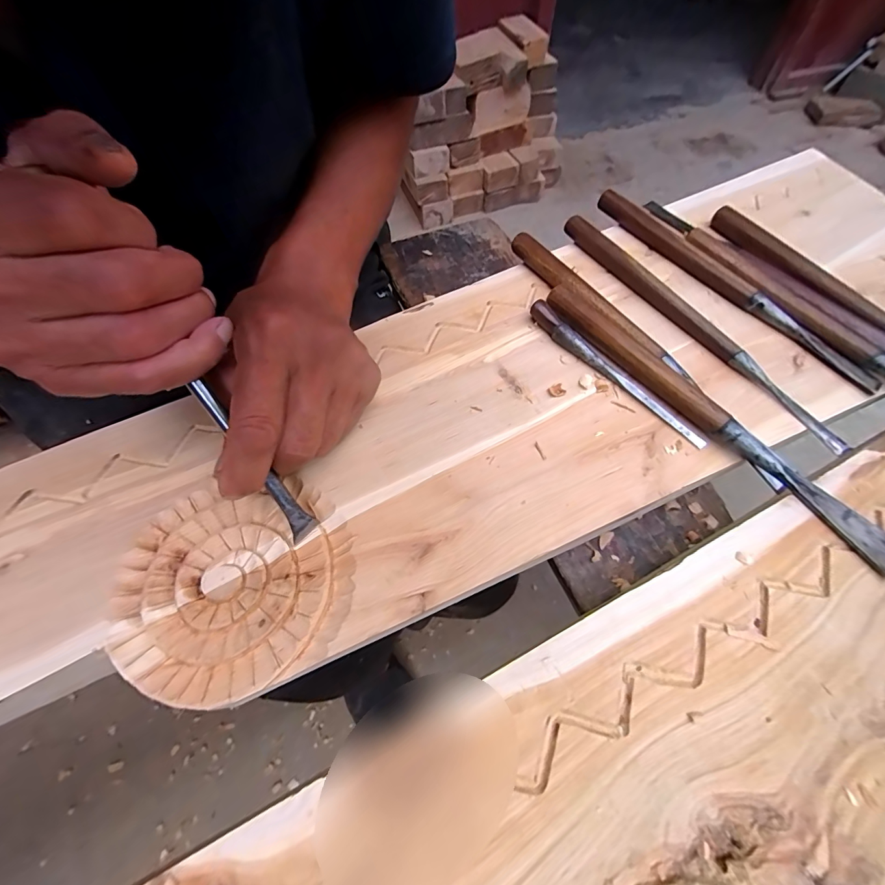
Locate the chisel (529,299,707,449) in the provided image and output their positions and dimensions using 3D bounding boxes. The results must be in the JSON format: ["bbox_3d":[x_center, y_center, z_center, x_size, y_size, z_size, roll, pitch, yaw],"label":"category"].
[{"bbox_3d":[0.115,-0.050,0.275,0.011,0.016,0.145,-37,68,-19],"label":"chisel"}]

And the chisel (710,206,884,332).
[{"bbox_3d":[0.305,-0.101,0.302,0.027,0.016,0.257,-27,65,-14],"label":"chisel"}]

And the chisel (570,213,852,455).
[{"bbox_3d":[0.181,-0.095,0.295,0.024,0.014,0.250,-27,65,-14],"label":"chisel"}]

